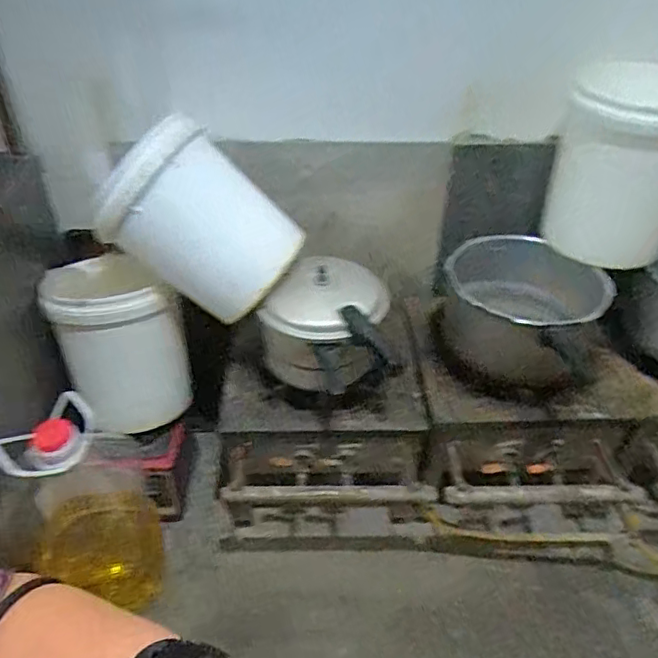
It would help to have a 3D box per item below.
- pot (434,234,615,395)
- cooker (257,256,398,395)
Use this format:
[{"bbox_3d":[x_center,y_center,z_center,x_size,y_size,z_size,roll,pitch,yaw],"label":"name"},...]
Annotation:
[{"bbox_3d":[0.431,-0.043,1.327,0.347,0.189,0.345,1,39,-1],"label":"pot"},{"bbox_3d":[-0.011,-0.020,1.296,0.305,0.240,0.245,-10,41,-13],"label":"cooker"}]

